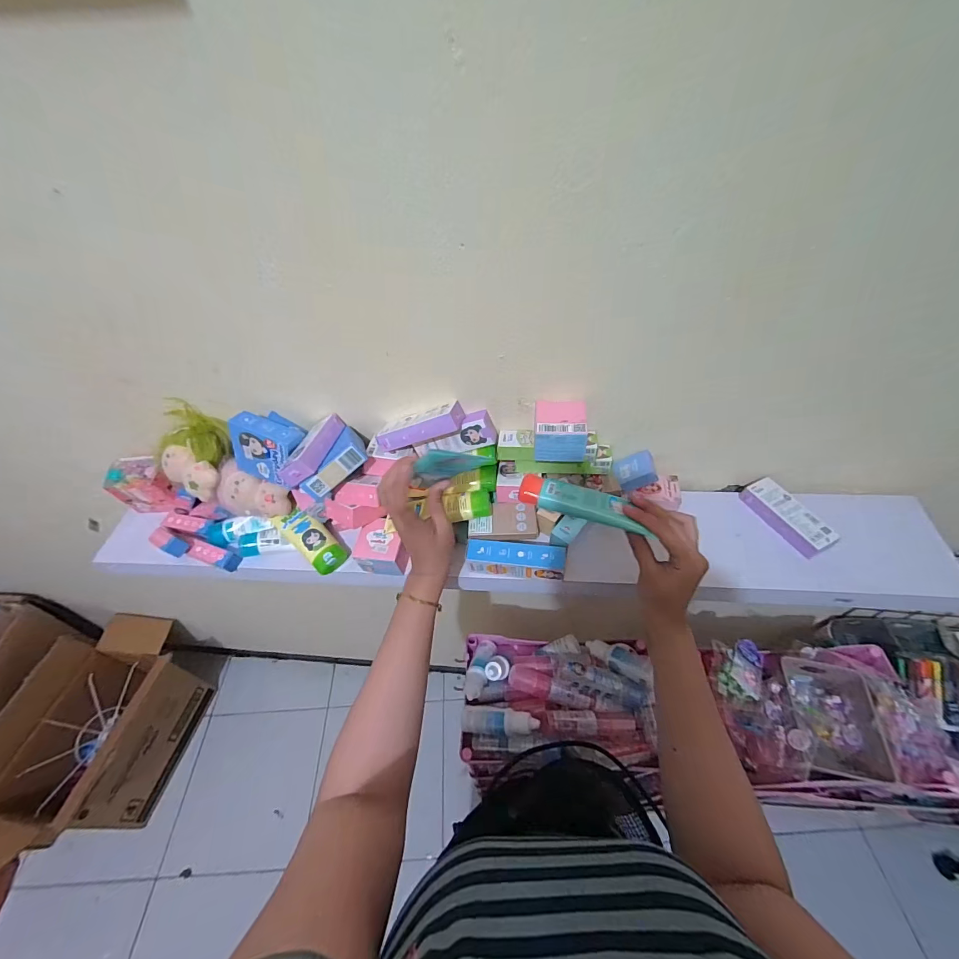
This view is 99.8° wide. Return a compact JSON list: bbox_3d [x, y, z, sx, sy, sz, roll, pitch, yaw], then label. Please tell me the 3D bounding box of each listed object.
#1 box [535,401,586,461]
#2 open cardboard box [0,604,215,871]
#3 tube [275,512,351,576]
[{"bbox_3d":[0.099,-0.061,0.500,0.061,0.046,0.064,4,48,3],"label":"box"},{"bbox_3d":[-1.059,0.665,1.082,0.317,0.446,0.537,4,48,4],"label":"open cardboard box"},{"bbox_3d":[-0.242,0.082,0.580,0.122,0.027,0.047,35,57,27],"label":"tube"}]

